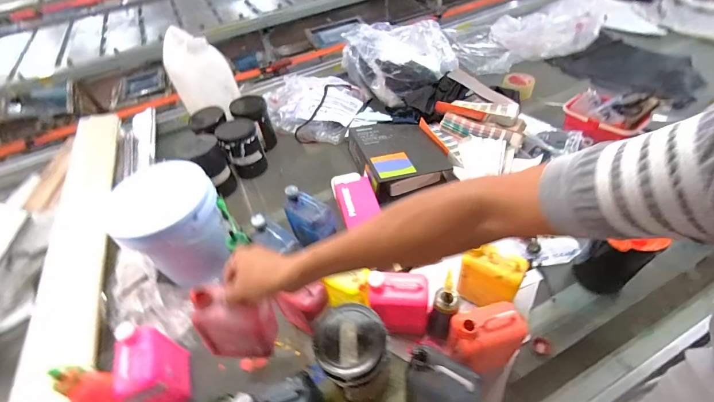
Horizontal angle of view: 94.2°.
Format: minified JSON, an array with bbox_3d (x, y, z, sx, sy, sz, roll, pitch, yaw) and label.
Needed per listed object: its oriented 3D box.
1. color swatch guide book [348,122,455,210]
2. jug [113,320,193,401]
[{"bbox_3d":[0.123,-0.136,0.986,0.235,0.086,0.258,-18,47,-9],"label":"color swatch guide book"},{"bbox_3d":[-0.356,0.296,0.584,0.071,0.145,0.110,-17,47,-8],"label":"jug"}]

